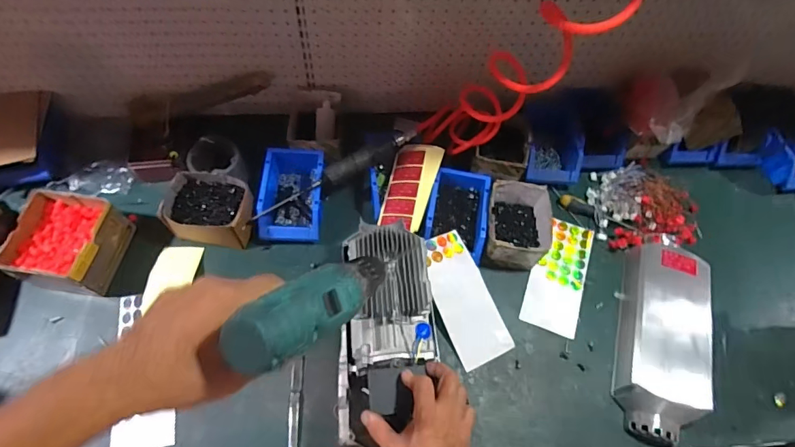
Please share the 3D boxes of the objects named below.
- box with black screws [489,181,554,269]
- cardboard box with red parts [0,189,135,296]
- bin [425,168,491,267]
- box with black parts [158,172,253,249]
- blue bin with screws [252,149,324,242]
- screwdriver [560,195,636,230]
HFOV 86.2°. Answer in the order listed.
[{"bbox_3d":[0.236,0.004,0.838,0.123,0.097,0.149,7,61,0],"label":"box with black screws"},{"bbox_3d":[-0.583,0.036,0.758,0.144,0.092,0.150,9,61,1],"label":"cardboard box with red parts"},{"bbox_3d":[0.117,-0.020,0.849,0.115,0.069,0.181,9,61,1],"label":"bin"},{"bbox_3d":[-0.355,-0.024,0.823,0.156,0.079,0.123,6,61,-1],"label":"box with black parts"},{"bbox_3d":[-0.211,-0.059,0.857,0.120,0.078,0.192,1,61,-3],"label":"blue bin with screws"},{"bbox_3d":[0.430,-0.026,0.905,0.162,0.021,0.030,19,61,6],"label":"screwdriver"}]

